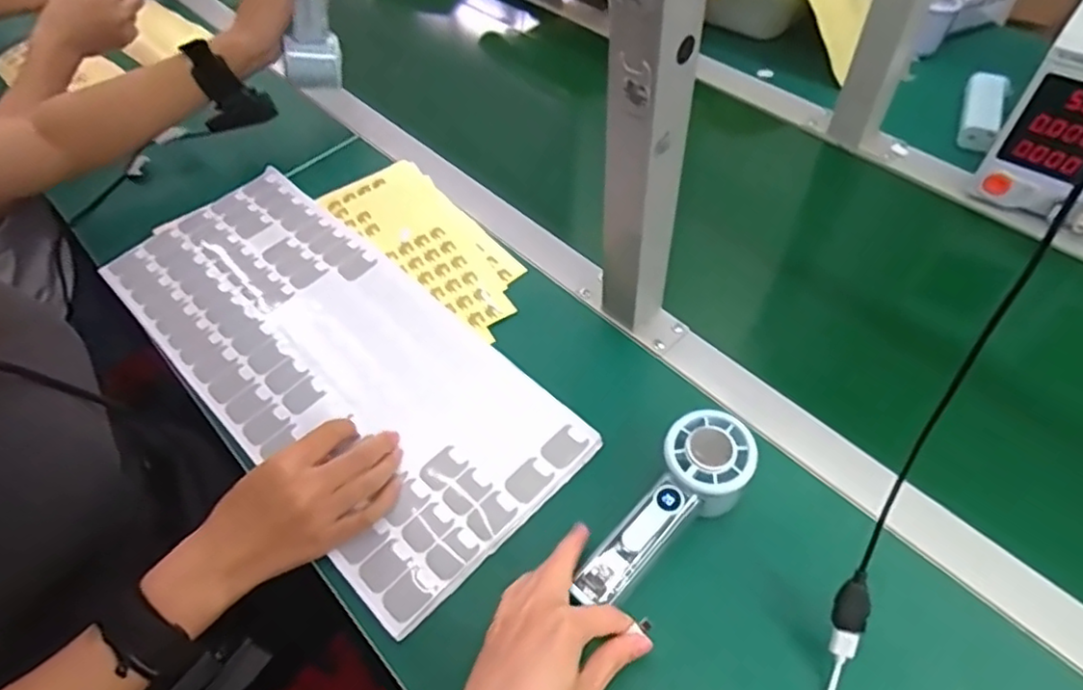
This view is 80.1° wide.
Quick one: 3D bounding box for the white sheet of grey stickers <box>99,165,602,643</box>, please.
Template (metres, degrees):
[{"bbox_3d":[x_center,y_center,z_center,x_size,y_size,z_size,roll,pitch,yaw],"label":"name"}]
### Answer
[{"bbox_3d":[-0.191,-0.006,0.548,0.194,0.008,0.475,-40,60,-23],"label":"white sheet of grey stickers"}]

